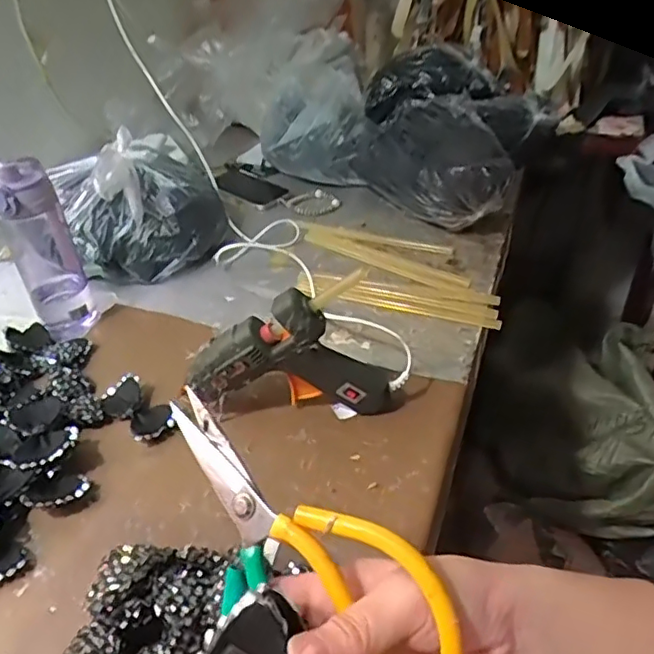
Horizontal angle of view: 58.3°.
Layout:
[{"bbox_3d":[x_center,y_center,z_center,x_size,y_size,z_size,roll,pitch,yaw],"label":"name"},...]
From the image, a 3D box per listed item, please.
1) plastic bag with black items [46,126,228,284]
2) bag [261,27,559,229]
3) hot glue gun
[{"bbox_3d":[-0.264,-0.178,0.865,0.221,0.147,0.188,-19,40,-18],"label":"plastic bag with black items"},{"bbox_3d":[0.110,-0.326,0.996,0.450,0.205,0.329,20,43,28],"label":"bag"},{"bbox_3d":[-0.031,0.029,0.569,0.214,0.148,0.032,-2,37,2],"label":"hot glue gun"}]

